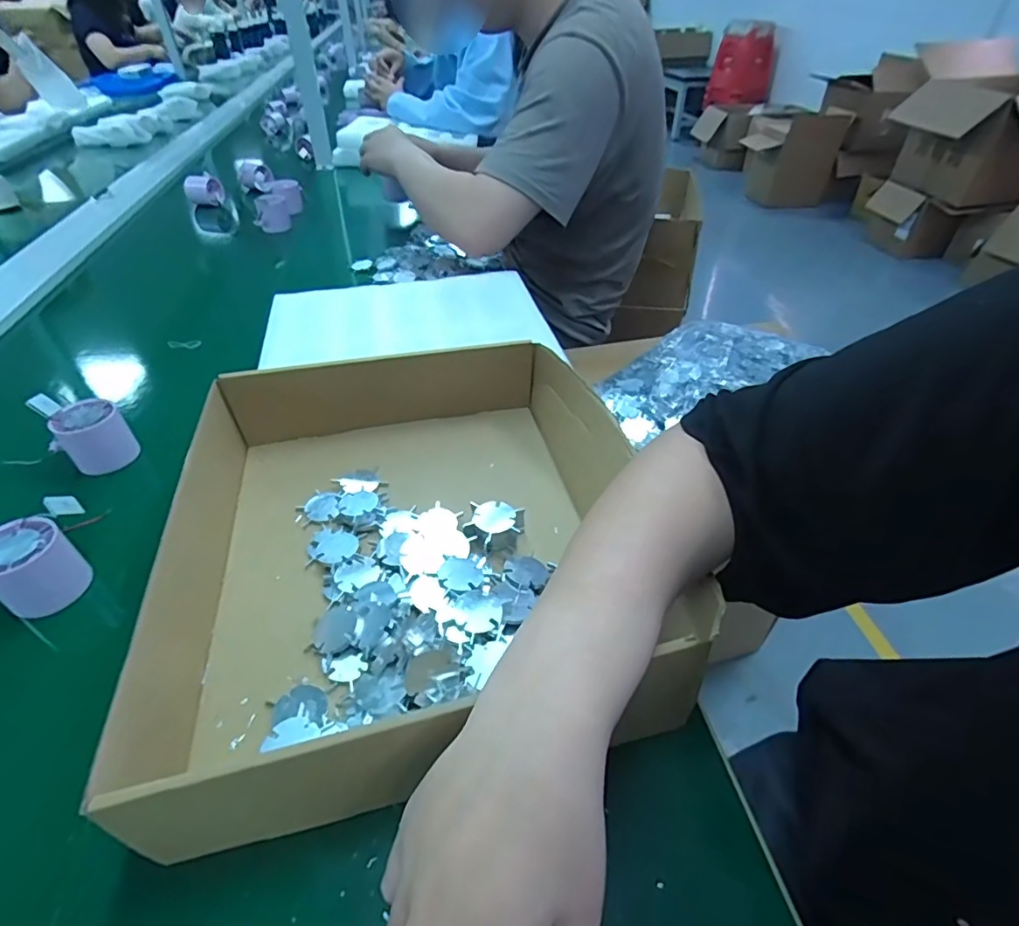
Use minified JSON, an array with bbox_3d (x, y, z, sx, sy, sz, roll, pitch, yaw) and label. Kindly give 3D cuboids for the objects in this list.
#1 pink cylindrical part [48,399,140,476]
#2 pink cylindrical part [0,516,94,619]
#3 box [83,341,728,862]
[{"bbox_3d":[-0.396,-0.025,0.512,0.044,0.055,0.055,25,48,26],"label":"pink cylindrical part"},{"bbox_3d":[-0.351,0.077,0.397,0.048,0.051,0.053,25,48,26],"label":"pink cylindrical part"},{"bbox_3d":[-0.062,0.038,0.403,0.324,0.082,0.347,-11,43,-11],"label":"box"}]

